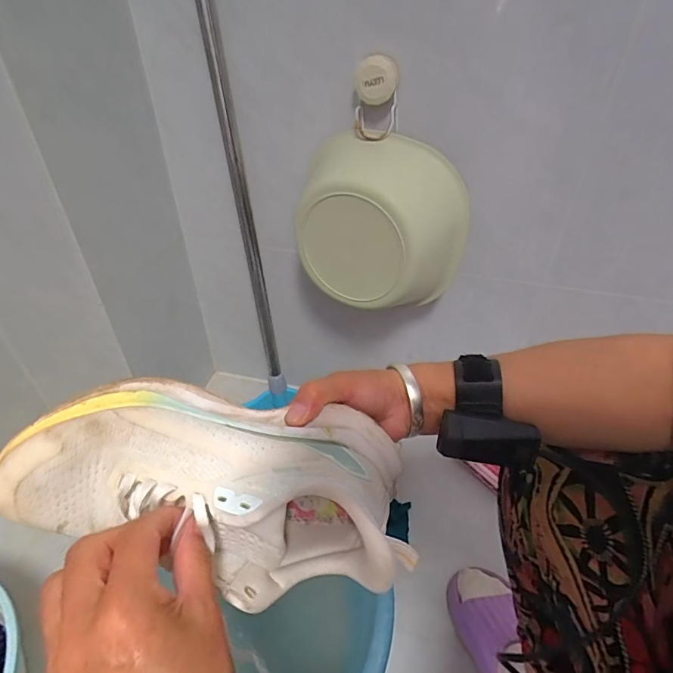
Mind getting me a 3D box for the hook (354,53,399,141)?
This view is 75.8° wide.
[{"bbox_3d":[0.053,-0.325,0.591,0.057,0.096,0.038,8,40,8],"label":"hook"}]

